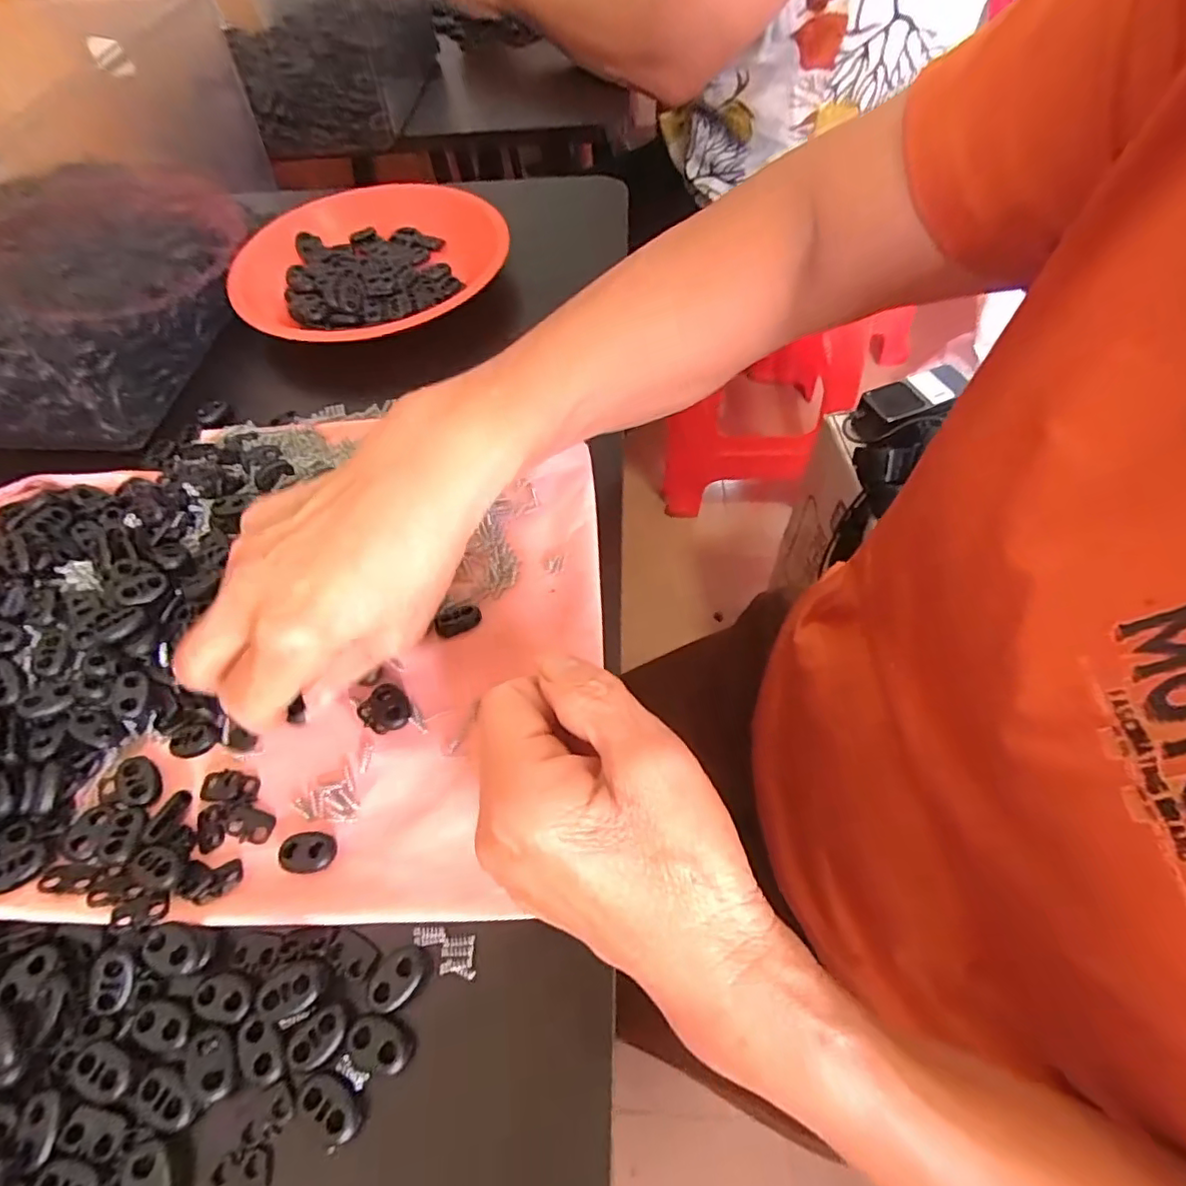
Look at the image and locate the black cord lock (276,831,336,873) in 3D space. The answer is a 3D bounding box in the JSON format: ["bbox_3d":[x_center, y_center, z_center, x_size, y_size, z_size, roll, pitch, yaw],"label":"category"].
[{"bbox_3d":[-0.112,0.101,0.230,0.022,0.004,0.014,2,58,5],"label":"black cord lock"}]

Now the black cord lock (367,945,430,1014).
[{"bbox_3d":[-0.069,0.135,0.207,0.023,0.004,0.014,-40,64,-20],"label":"black cord lock"}]

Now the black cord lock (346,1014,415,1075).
[{"bbox_3d":[-0.071,0.149,0.196,0.022,0.004,0.014,7,59,8],"label":"black cord lock"}]

